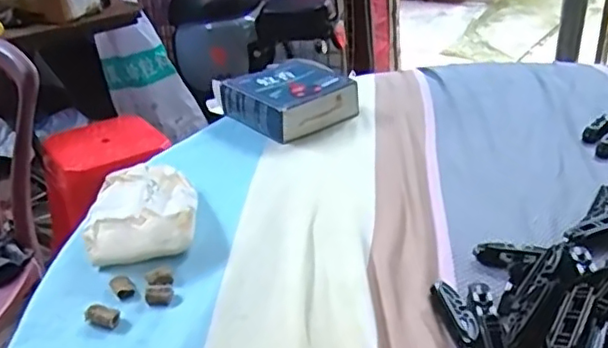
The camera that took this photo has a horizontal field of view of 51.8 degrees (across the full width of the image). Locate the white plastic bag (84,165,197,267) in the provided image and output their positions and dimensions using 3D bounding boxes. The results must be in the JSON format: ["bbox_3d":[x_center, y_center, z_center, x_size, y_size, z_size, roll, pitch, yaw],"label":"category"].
[{"bbox_3d":[-0.168,0.033,0.649,0.110,0.042,0.147,-8,30,-8],"label":"white plastic bag"}]

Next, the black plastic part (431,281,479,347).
[{"bbox_3d":[0.122,0.112,0.506,0.020,0.011,0.077,-7,30,-6],"label":"black plastic part"}]

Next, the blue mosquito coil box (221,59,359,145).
[{"bbox_3d":[-0.017,-0.108,0.879,0.145,0.048,0.151,-24,35,-31],"label":"blue mosquito coil box"}]

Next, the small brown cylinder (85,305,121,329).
[{"bbox_3d":[-0.169,0.119,0.528,0.028,0.014,0.018,5,31,14],"label":"small brown cylinder"}]

